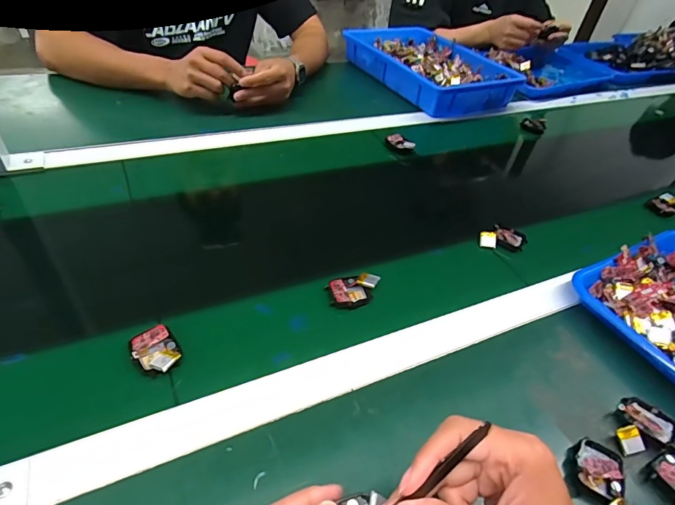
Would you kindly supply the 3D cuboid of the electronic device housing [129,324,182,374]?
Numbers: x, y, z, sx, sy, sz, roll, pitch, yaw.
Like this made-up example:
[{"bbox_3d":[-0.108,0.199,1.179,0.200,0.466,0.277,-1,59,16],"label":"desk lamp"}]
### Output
[{"bbox_3d":[-0.163,0.088,0.373,0.053,0.013,0.038,37,49,28],"label":"electronic device housing"}]

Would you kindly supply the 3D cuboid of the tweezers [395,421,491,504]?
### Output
[{"bbox_3d":[0.049,0.141,0.242,0.103,0.007,0.007,-40,56,-4],"label":"tweezers"}]

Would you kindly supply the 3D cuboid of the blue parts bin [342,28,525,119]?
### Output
[{"bbox_3d":[0.206,-0.425,0.931,0.257,0.050,0.360,-18,49,-27],"label":"blue parts bin"}]

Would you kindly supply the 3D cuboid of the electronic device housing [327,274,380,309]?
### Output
[{"bbox_3d":[0.019,0.042,0.453,0.058,0.015,0.041,-8,45,-18],"label":"electronic device housing"}]

